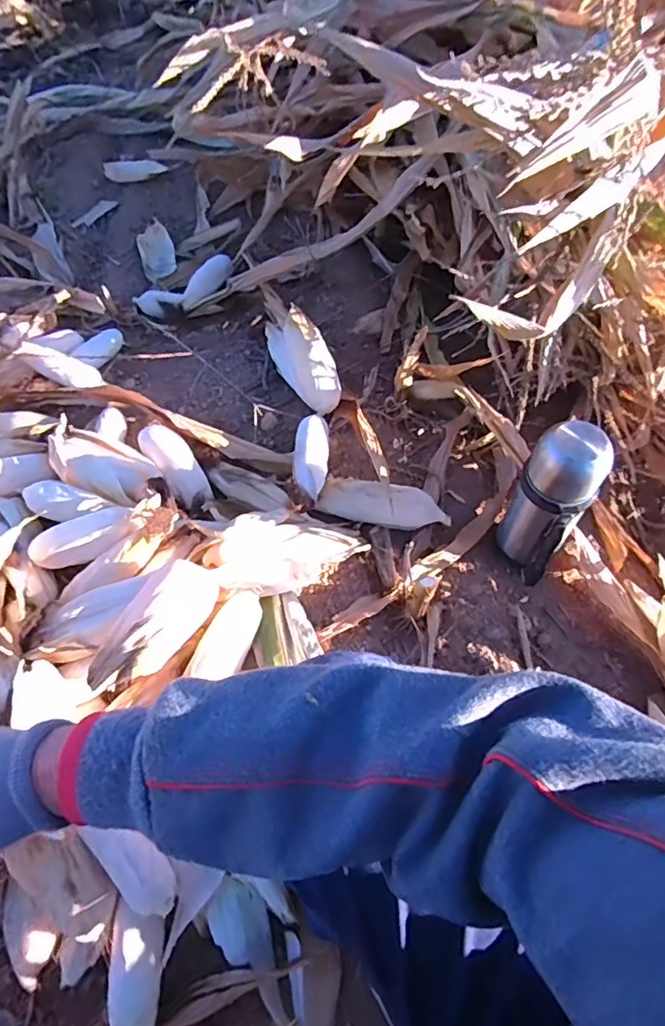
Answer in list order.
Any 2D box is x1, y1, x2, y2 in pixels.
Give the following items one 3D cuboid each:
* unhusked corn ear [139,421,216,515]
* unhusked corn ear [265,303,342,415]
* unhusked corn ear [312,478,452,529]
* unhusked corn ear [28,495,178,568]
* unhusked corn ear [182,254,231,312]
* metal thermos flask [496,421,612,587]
[{"bbox_3d":[-0.252,-0.072,0.888,0.070,0.043,0.188,-29,64,-20],"label":"unhusked corn ear"},{"bbox_3d":[-0.056,-0.281,0.971,0.066,0.102,0.227,-25,62,-18],"label":"unhusked corn ear"},{"bbox_3d":[0.082,-0.013,0.859,0.208,0.057,0.056,7,57,1],"label":"unhusked corn ear"},{"bbox_3d":[-0.320,0.029,0.752,0.214,0.045,0.063,-18,61,3],"label":"unhusked corn ear"},{"bbox_3d":[-0.276,-0.505,1.198,0.057,0.052,0.161,27,60,12],"label":"unhusked corn ear"},{"bbox_3d":[0.290,0.001,0.763,0.098,0.280,0.080,27,60,13],"label":"metal thermos flask"}]

